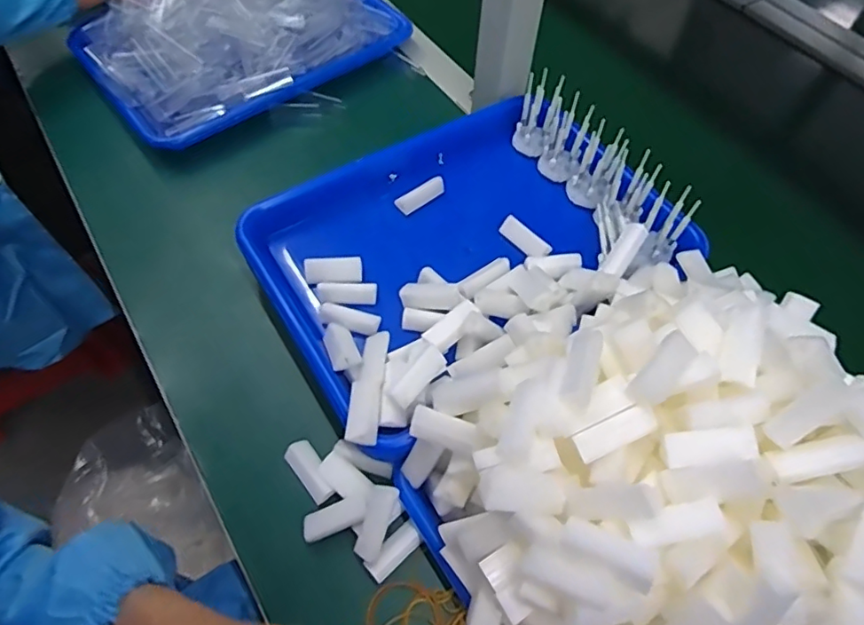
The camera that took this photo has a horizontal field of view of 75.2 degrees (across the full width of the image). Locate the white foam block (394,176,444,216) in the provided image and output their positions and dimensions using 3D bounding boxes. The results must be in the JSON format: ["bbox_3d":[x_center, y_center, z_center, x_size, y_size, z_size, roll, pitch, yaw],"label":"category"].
[{"bbox_3d":[-0.010,-0.107,0.511,0.048,0.012,0.014,-35,65,-21],"label":"white foam block"}]

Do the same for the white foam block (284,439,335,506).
[{"bbox_3d":[-0.088,0.114,0.405,0.020,0.011,0.047,-31,64,-19],"label":"white foam block"}]

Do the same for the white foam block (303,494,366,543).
[{"bbox_3d":[-0.064,0.139,0.381,0.047,0.011,0.021,-24,59,10],"label":"white foam block"}]

